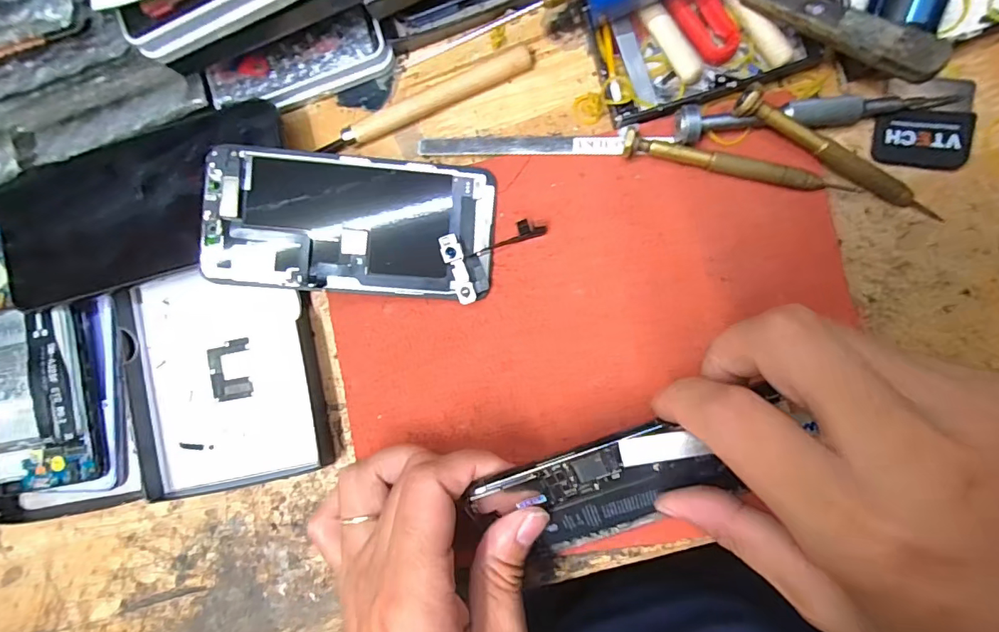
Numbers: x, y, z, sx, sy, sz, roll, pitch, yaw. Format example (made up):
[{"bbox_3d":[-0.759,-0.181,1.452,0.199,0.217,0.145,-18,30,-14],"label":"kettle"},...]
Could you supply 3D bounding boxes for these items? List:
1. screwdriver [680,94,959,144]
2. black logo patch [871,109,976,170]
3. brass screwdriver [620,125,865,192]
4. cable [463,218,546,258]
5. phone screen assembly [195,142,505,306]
[{"bbox_3d":[0.146,-0.095,0.222,0.127,0.016,0.015,-6,88,7],"label":"screwdriver"},{"bbox_3d":[0.197,-0.083,0.222,0.039,0.005,0.027,9,90,7],"label":"black logo patch"},{"bbox_3d":[0.111,-0.071,0.228,0.107,0.011,0.012,15,91,7],"label":"brass screwdriver"},{"bbox_3d":[0.002,-0.040,0.241,0.042,0.010,0.009,-17,87,7],"label":"cable"},{"bbox_3d":[-0.072,-0.046,0.237,0.137,0.008,0.066,5,88,-7],"label":"phone screen assembly"}]

